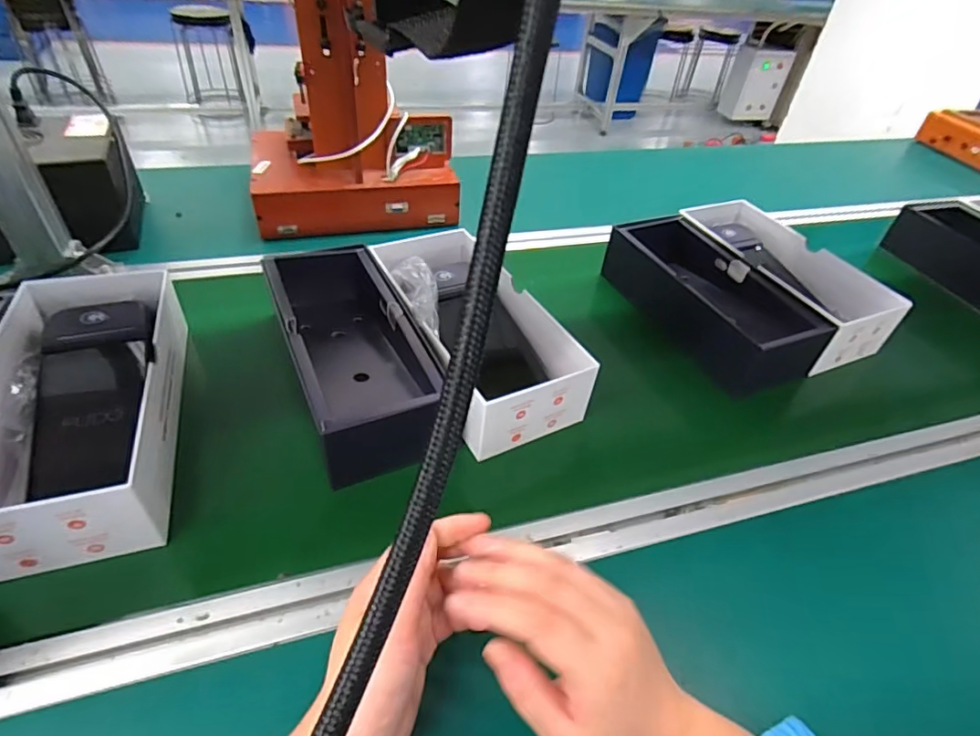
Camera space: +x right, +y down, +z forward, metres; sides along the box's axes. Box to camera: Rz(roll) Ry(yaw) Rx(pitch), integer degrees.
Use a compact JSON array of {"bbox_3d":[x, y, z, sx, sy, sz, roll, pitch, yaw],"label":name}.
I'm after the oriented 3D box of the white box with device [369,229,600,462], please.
[{"bbox_3d":[-0.015,-0.038,0.550,0.134,0.069,0.273,-17,48,-23],"label":"white box with device"}]

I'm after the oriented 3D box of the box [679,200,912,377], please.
[{"bbox_3d":[0.352,-0.125,0.680,0.124,0.065,0.291,-16,48,-22],"label":"box"}]

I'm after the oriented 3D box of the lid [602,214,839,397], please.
[{"bbox_3d":[0.250,-0.092,0.635,0.117,0.063,0.268,-16,48,-22],"label":"lid"}]

